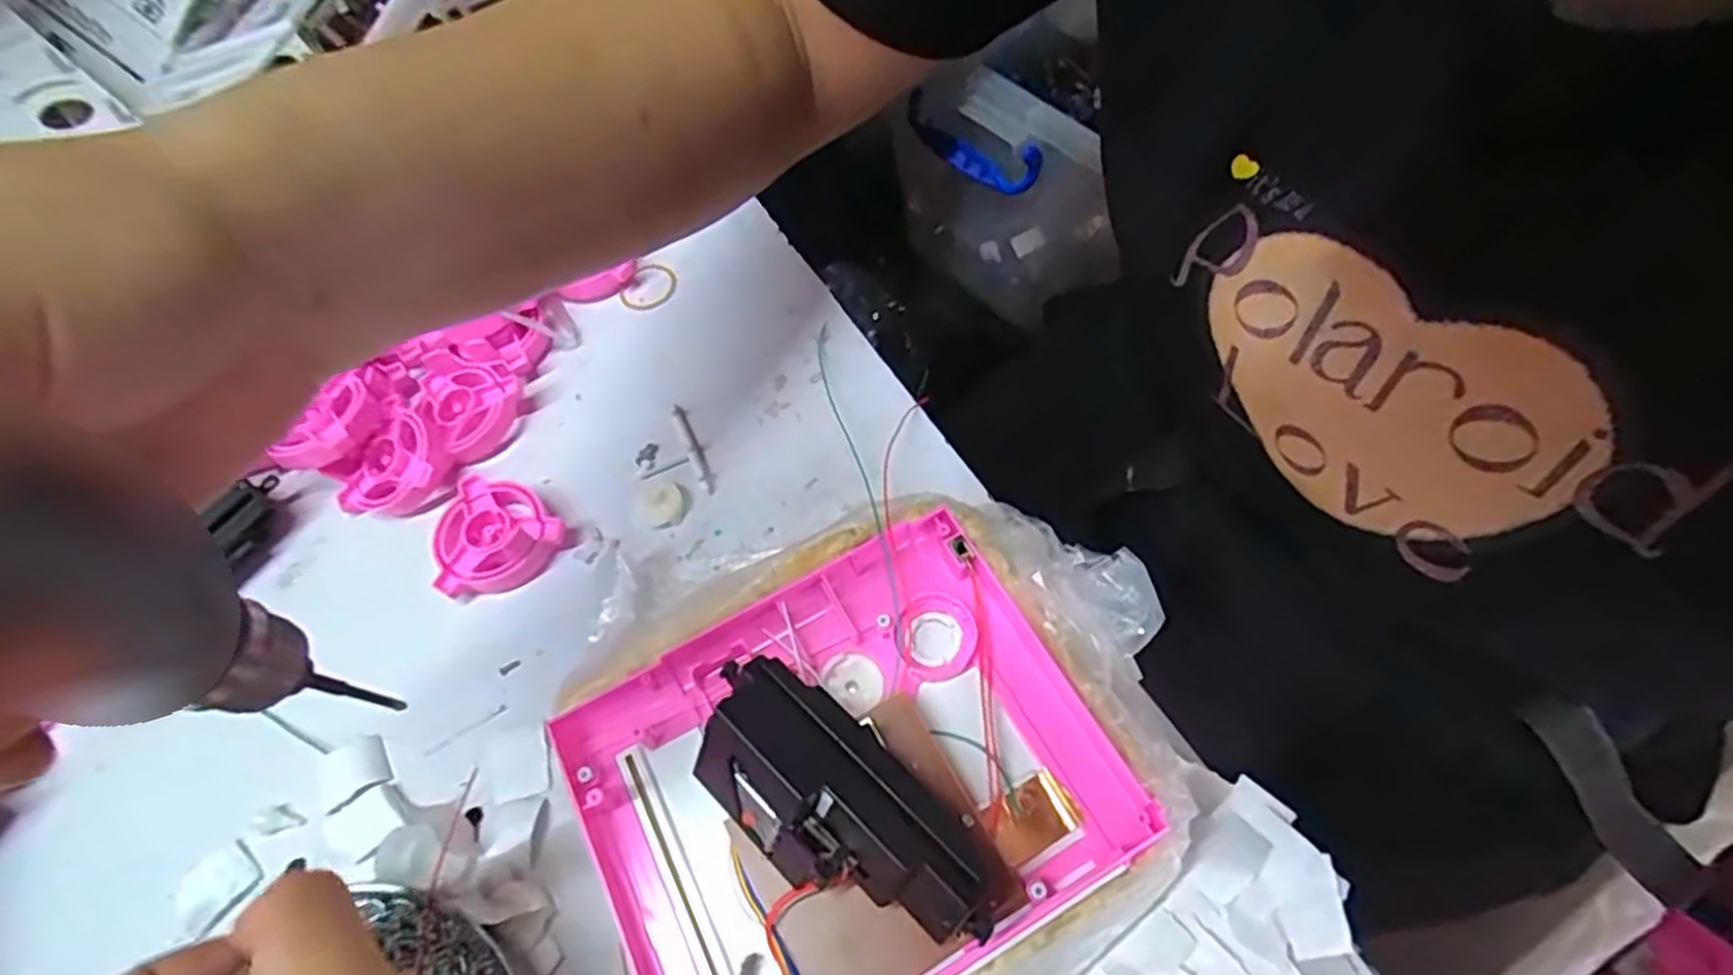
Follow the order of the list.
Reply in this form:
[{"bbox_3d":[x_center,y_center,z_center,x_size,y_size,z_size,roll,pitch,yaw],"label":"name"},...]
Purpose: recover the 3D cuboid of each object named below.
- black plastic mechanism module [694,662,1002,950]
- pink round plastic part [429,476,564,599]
[{"bbox_3d":[-0.009,0.100,0.244,0.099,0.041,0.046,37,70,20],"label":"black plastic mechanism module"},{"bbox_3d":[-0.168,0.021,0.348,0.056,0.015,0.052,-1,62,3],"label":"pink round plastic part"}]

